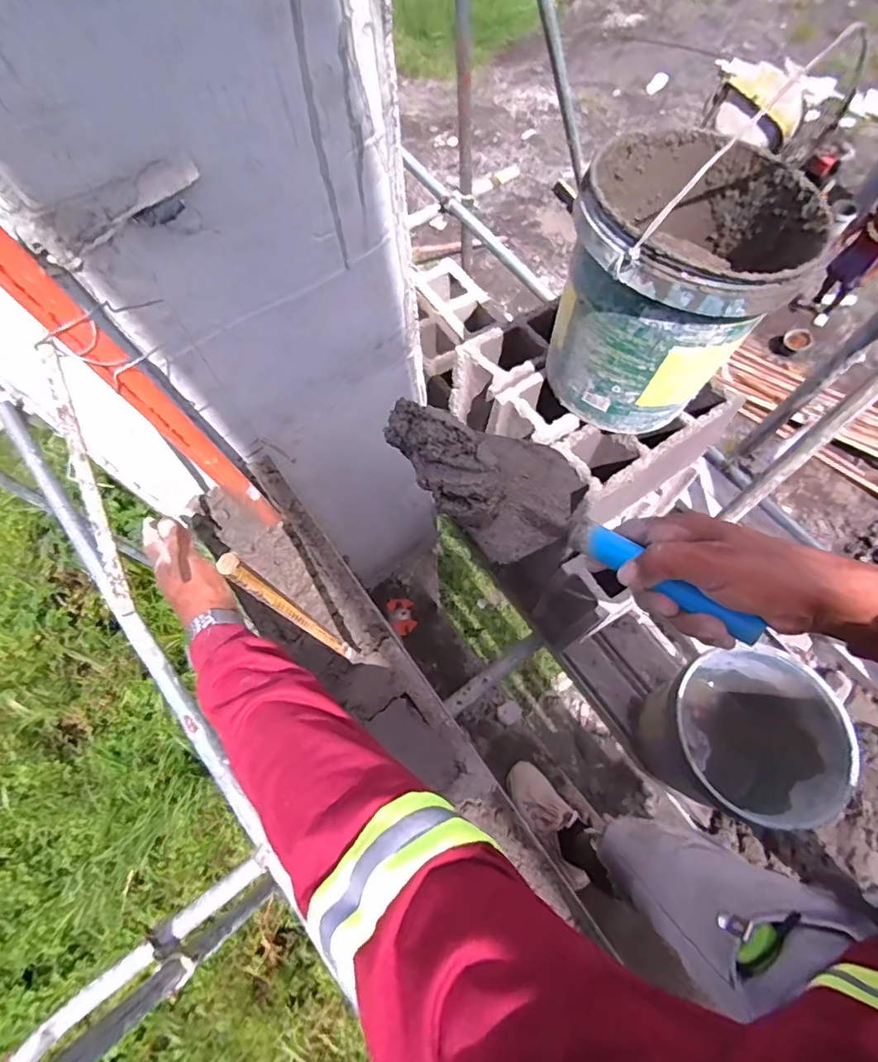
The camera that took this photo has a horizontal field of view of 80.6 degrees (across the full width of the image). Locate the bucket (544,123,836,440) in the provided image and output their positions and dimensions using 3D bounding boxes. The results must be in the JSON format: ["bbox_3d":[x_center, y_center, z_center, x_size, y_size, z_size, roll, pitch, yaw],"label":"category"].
[{"bbox_3d":[0.345,-0.374,0.782,0.286,0.302,0.308,-1,68,2],"label":"bucket"}]

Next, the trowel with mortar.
[{"bbox_3d":[0.097,-0.020,0.435,0.314,0.097,0.092,32,73,11],"label":"trowel with mortar"}]

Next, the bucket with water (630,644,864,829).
[{"bbox_3d":[0.618,0.415,1.092,0.343,0.311,0.295,-38,72,-12],"label":"bucket with water"}]

